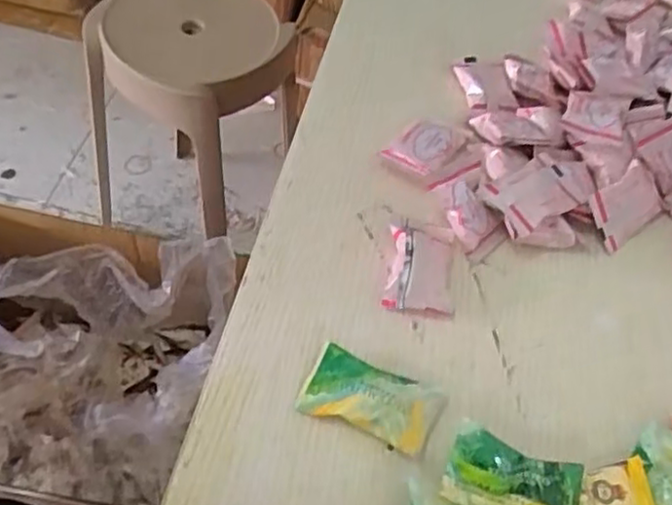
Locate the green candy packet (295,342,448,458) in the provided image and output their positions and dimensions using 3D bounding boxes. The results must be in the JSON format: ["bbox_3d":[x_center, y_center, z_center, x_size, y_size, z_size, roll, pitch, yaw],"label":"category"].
[{"bbox_3d":[0.017,0.072,0.357,0.066,0.016,0.036,23,54,9],"label":"green candy packet"}]

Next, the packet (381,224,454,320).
[{"bbox_3d":[0.049,0.008,0.407,0.039,0.015,0.055,9,53,-2],"label":"packet"}]

